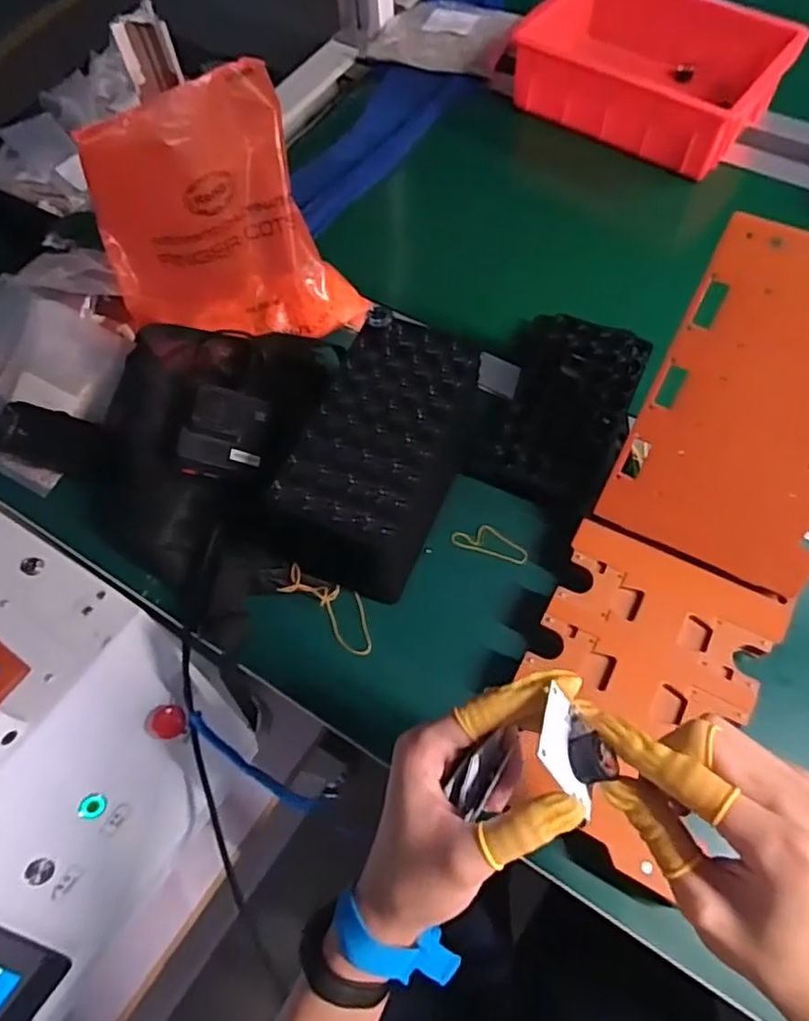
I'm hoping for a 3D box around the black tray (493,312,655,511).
[{"bbox_3d":[0.153,-0.097,0.609,0.112,0.051,0.208,19,66,12],"label":"black tray"}]

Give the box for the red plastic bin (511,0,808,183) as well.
[{"bbox_3d":[0.293,-0.543,0.777,0.297,0.075,0.195,34,70,18],"label":"red plastic bin"}]

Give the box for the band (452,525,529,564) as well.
[{"bbox_3d":[0.078,0.028,0.572,0.068,0.004,0.026,16,79,14],"label":"band"}]

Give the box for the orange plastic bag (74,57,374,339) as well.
[{"bbox_3d":[-0.164,-0.251,0.592,0.225,0.213,0.107,-22,65,-8],"label":"orange plastic bag"}]

